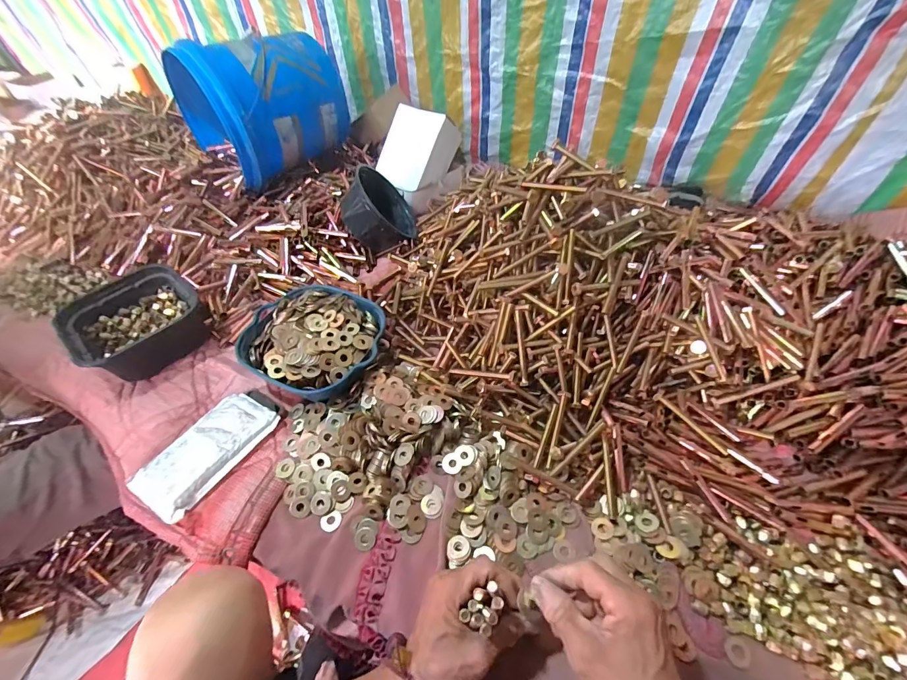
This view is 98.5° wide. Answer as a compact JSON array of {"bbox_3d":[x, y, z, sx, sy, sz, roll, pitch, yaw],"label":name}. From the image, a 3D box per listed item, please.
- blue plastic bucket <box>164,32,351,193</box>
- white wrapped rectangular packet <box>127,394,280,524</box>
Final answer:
[{"bbox_3d":[-0.413,-0.513,0.840,0.261,0.217,0.259,35,59,27],"label":"blue plastic bucket"},{"bbox_3d":[-0.318,0.138,0.502,0.093,0.025,0.161,24,55,20],"label":"white wrapped rectangular packet"}]

